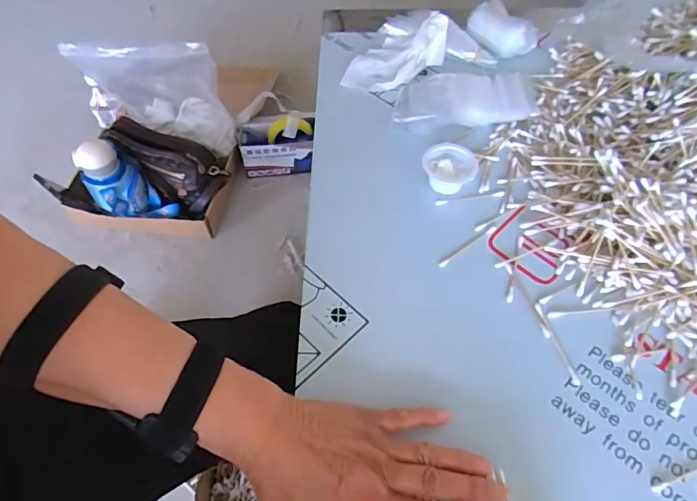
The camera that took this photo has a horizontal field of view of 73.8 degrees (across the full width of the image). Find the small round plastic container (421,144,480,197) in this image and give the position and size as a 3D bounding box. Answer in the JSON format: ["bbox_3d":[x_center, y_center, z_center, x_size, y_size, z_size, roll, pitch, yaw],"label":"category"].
[{"bbox_3d":[0.103,-0.083,0.476,0.052,0.028,0.045,19,58,13],"label":"small round plastic container"}]

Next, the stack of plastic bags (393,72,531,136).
[{"bbox_3d":[0.131,-0.180,0.550,0.150,0.033,0.090,-2,56,-1],"label":"stack of plastic bags"}]

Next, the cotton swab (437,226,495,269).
[{"bbox_3d":[0.115,-0.004,0.442,0.072,0.004,0.006,-31,61,-19],"label":"cotton swab"}]

